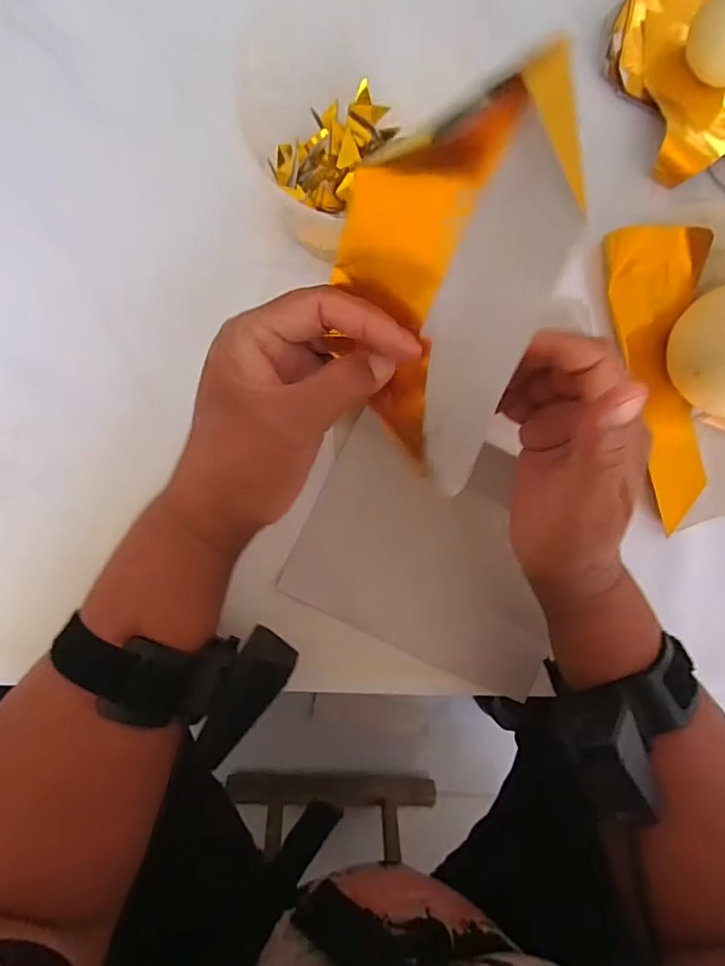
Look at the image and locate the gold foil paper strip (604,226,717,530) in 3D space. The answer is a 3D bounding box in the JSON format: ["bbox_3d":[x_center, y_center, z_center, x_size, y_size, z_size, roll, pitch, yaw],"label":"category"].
[{"bbox_3d":[0.206,-0.076,0.339,0.055,0.036,0.201,-3,85,-9],"label":"gold foil paper strip"}]

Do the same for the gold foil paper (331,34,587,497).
[{"bbox_3d":[0.025,-0.073,0.198,0.086,0.147,0.016,33,39,21],"label":"gold foil paper"}]

